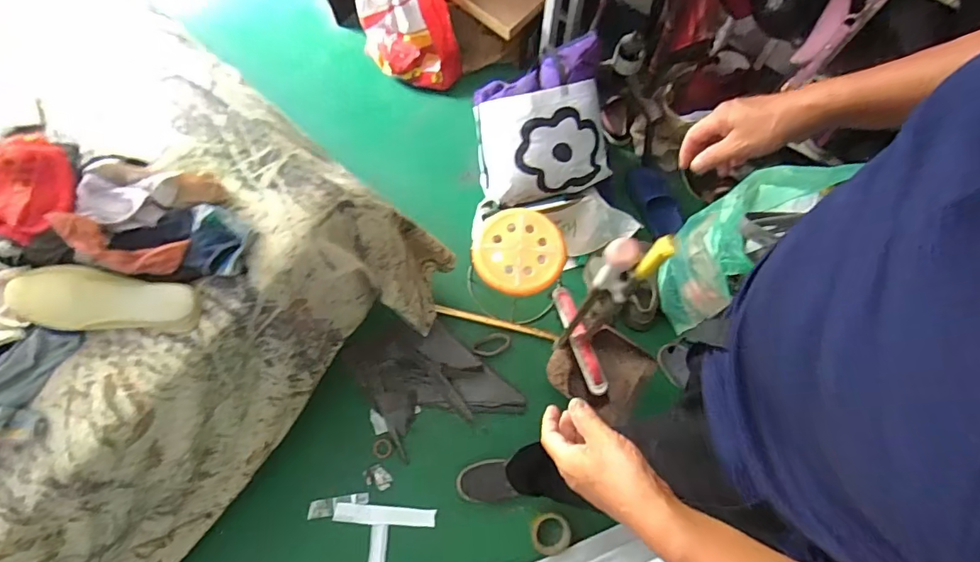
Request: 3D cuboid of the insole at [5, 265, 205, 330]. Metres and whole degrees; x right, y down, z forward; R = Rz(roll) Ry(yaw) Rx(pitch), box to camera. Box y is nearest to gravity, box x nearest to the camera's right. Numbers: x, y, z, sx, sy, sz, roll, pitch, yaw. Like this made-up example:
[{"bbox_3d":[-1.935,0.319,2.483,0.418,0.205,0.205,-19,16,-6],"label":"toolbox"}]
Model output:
[{"bbox_3d":[-0.557,0.029,0.711,0.234,0.021,0.085,6,71,-13],"label":"insole"}]

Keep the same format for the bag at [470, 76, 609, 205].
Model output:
[{"bbox_3d":[0.166,-0.377,1.366,0.362,0.318,0.148,-12,27,-12],"label":"bag"}]

